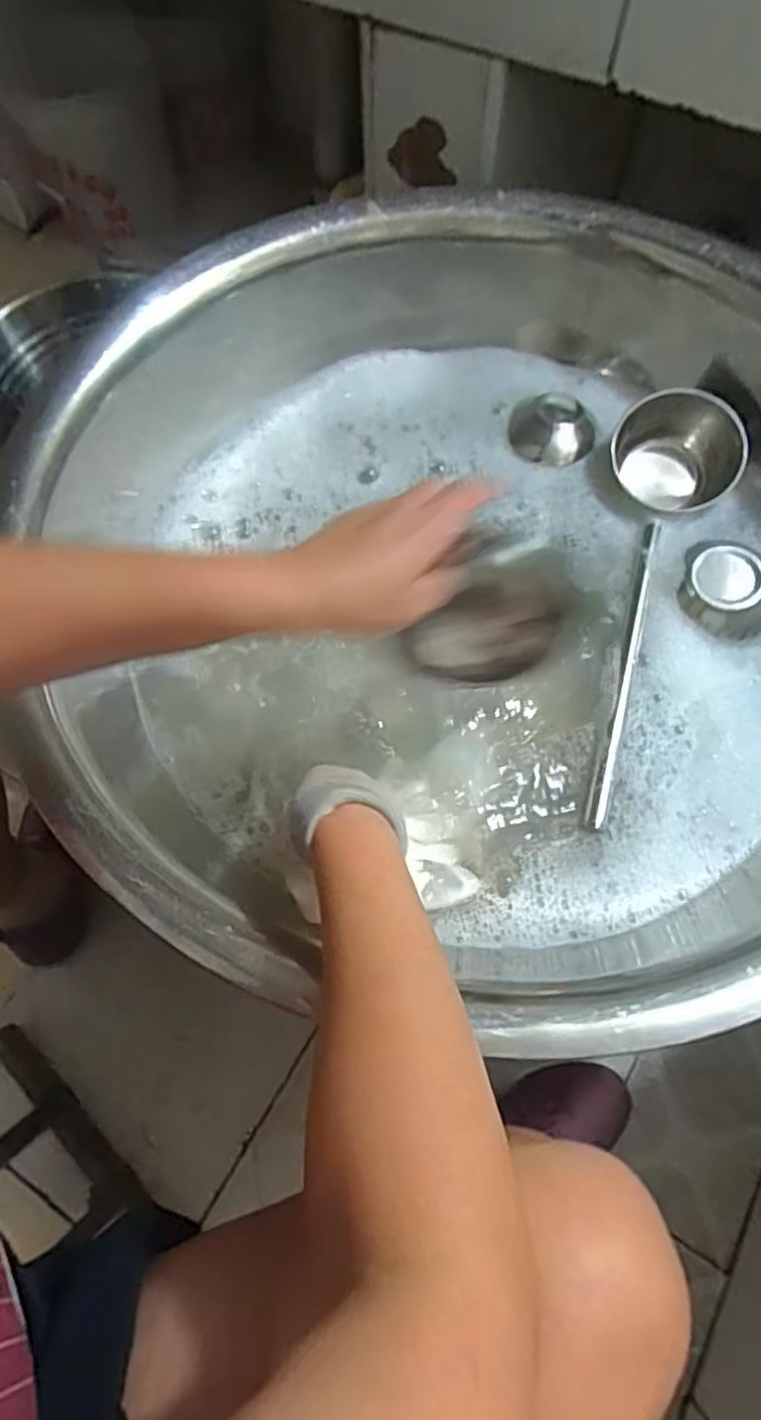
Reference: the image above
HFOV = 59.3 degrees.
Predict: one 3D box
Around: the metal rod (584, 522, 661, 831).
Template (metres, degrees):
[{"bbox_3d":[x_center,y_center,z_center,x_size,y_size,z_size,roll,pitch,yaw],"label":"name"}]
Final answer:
[{"bbox_3d":[0.219,-0.042,0.595,0.012,0.010,0.310,16,68,7],"label":"metal rod"}]

